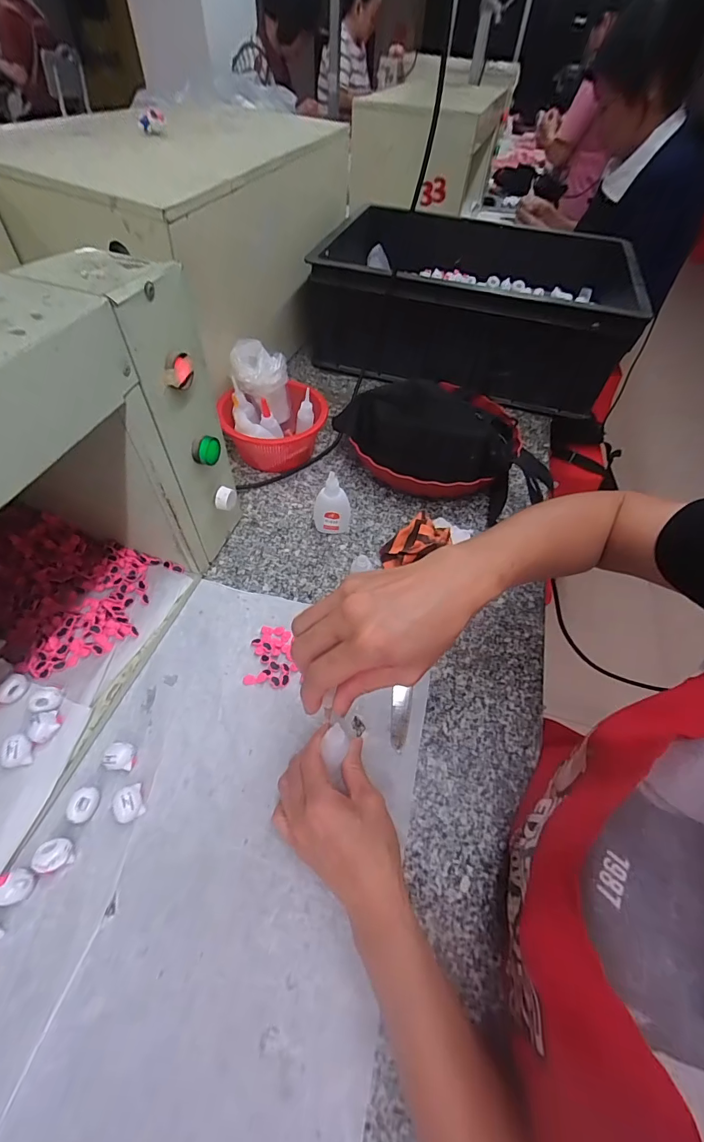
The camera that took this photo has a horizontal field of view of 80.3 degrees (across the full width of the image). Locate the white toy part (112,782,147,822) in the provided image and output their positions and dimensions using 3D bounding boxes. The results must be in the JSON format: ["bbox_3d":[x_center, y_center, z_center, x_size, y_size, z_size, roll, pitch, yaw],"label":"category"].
[{"bbox_3d":[-0.183,0.189,0.340,0.021,0.015,0.026,-25,59,-21],"label":"white toy part"}]

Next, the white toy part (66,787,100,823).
[{"bbox_3d":[-0.219,0.190,0.340,0.019,0.016,0.024,19,54,10],"label":"white toy part"}]

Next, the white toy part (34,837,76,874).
[{"bbox_3d":[-0.227,0.217,0.319,0.021,0.020,0.022,2,53,-3],"label":"white toy part"}]

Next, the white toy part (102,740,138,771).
[{"bbox_3d":[-0.203,0.161,0.363,0.026,0.018,0.023,23,55,13],"label":"white toy part"}]

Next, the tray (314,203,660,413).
[{"bbox_3d":[0.221,-0.499,0.777,0.530,0.165,0.367,17,54,8],"label":"tray"}]

